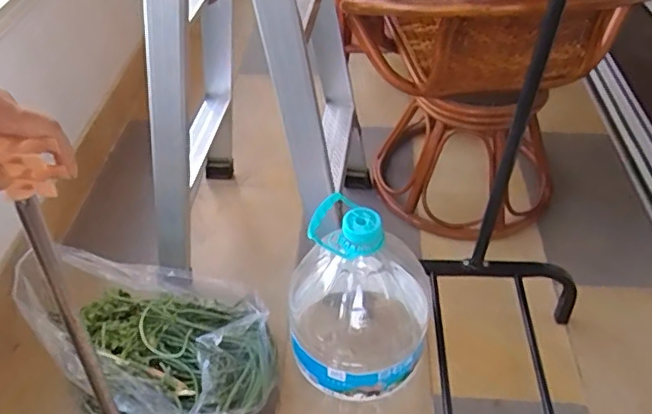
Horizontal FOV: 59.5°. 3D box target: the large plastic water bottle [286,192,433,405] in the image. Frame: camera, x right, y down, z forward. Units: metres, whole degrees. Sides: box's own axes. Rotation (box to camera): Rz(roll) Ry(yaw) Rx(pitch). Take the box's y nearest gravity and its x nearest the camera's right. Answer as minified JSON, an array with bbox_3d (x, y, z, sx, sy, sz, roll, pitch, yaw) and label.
[{"bbox_3d":[0.052,0.163,0.967,0.237,0.349,0.195,7,45,10],"label":"large plastic water bottle"}]

